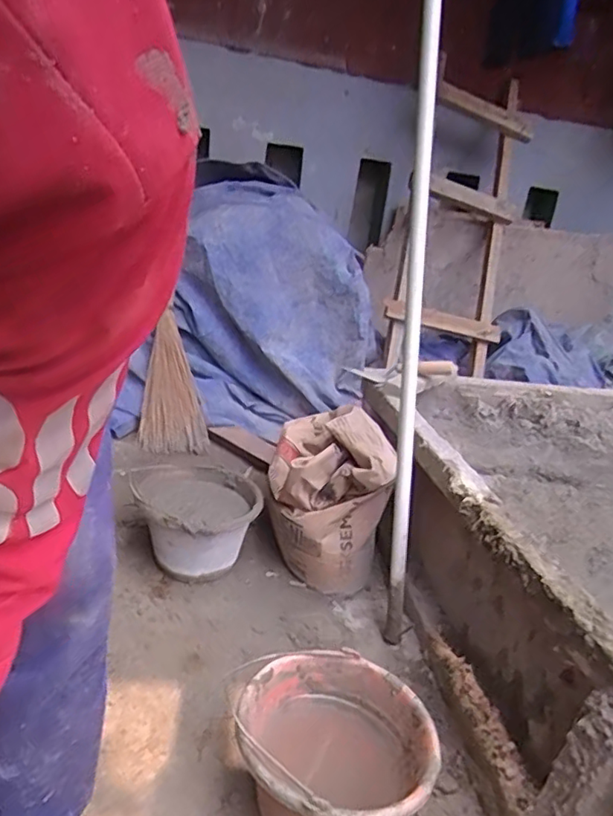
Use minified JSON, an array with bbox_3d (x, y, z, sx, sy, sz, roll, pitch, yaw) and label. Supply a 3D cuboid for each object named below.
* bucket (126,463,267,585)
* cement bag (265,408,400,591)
[{"bbox_3d":[-0.212,0.238,1.198,0.222,0.174,0.244,7,24,-3],"label":"bucket"},{"bbox_3d":[0.037,0.164,1.239,0.216,0.303,0.318,4,24,-10],"label":"cement bag"}]

